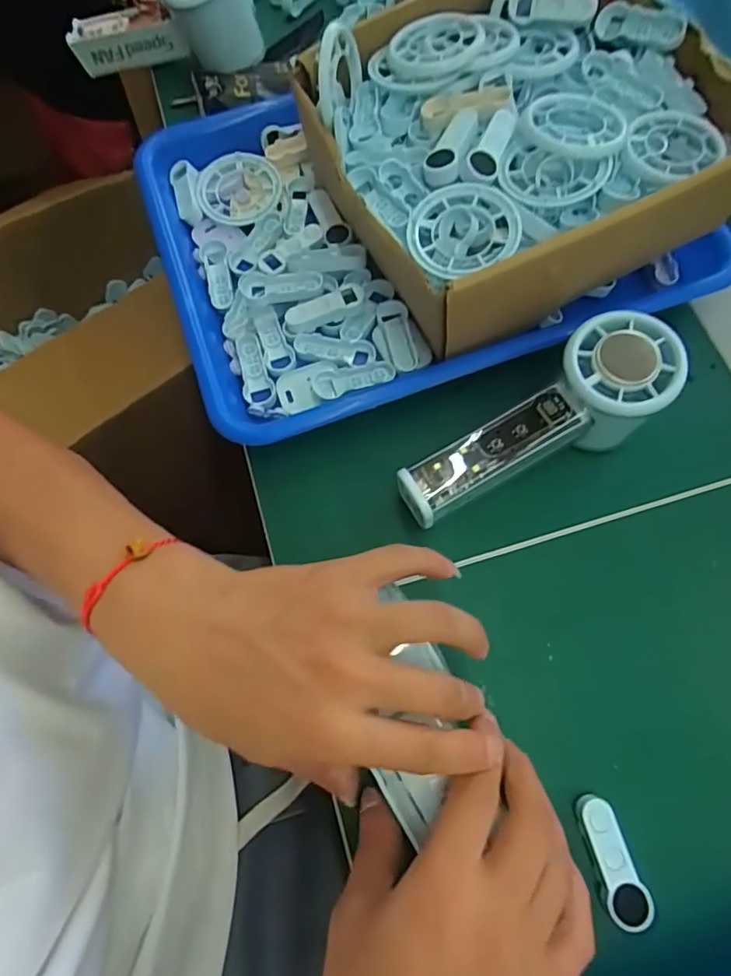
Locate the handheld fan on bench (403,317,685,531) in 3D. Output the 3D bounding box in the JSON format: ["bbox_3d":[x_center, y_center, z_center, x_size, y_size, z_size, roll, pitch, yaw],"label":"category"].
[{"bbox_3d":[0.092,-0.030,0.291,0.154,0.056,0.057,-31,72,3],"label":"handheld fan on bench"}]

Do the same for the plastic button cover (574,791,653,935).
[{"bbox_3d":[0.109,0.166,0.240,0.018,0.007,0.050,-15,70,-5],"label":"plastic button cover"}]

